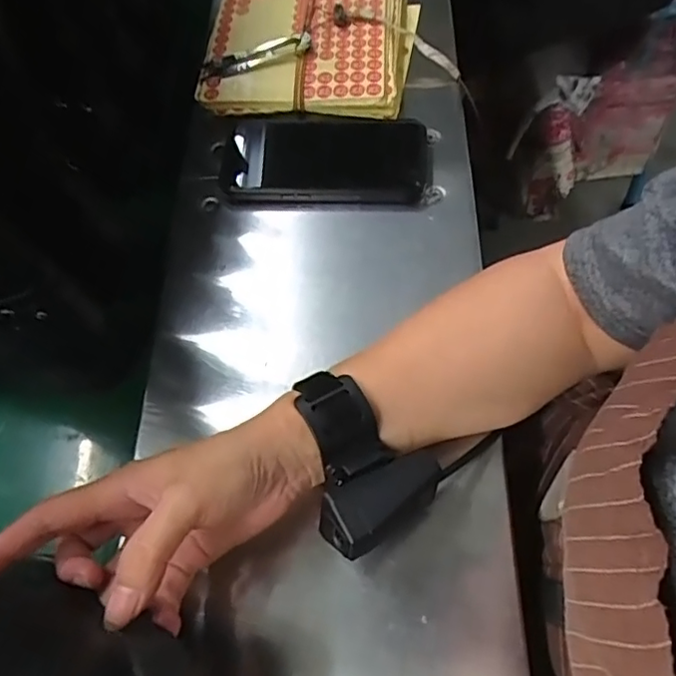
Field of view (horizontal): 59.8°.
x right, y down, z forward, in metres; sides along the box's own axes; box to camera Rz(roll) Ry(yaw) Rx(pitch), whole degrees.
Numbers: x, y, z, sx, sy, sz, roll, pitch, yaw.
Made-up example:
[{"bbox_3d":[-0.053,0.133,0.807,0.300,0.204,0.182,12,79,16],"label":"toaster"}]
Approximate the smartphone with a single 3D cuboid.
[{"bbox_3d":[-0.012,-0.149,0.485,0.169,0.021,0.085,1,63,4],"label":"smartphone"}]

